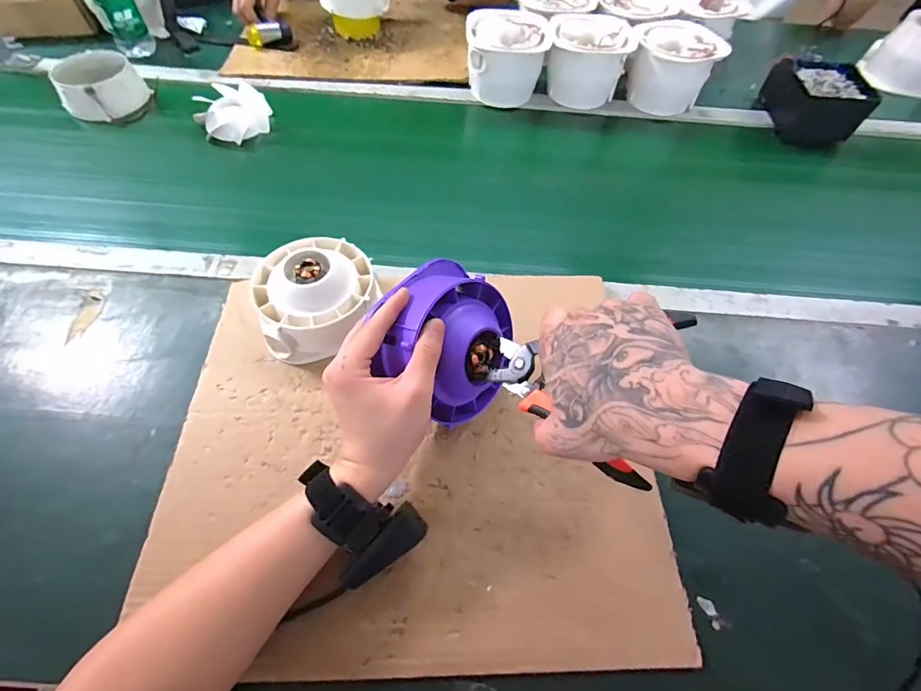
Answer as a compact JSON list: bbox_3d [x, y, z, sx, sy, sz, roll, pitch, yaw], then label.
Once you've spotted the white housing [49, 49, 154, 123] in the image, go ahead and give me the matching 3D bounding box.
[{"bbox_3d":[-0.586,-0.422,0.702,0.123,0.065,0.088,-36,68,-19],"label":"white housing"}]

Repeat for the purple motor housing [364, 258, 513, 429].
[{"bbox_3d":[-0.009,-0.004,0.390,0.095,0.130,0.140,16,81,44],"label":"purple motor housing"}]

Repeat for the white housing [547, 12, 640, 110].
[{"bbox_3d":[0.214,-0.493,0.751,0.141,0.109,0.104,3,57,0],"label":"white housing"}]

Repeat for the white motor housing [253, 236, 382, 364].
[{"bbox_3d":[-0.159,-0.059,0.478,0.126,0.070,0.137,-14,59,-11],"label":"white motor housing"}]

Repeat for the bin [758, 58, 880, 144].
[{"bbox_3d":[0.614,-0.429,0.748,0.114,0.080,0.148,4,61,0],"label":"bin"}]

